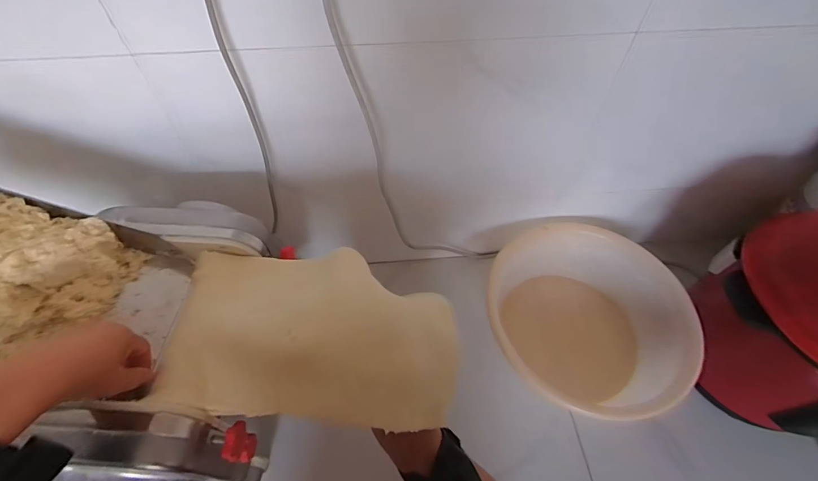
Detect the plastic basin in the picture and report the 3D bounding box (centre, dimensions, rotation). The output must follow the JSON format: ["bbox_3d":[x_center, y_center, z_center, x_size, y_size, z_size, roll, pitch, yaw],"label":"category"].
[{"bbox_3d":[0.303,0.137,0.715,0.322,0.146,0.317,1,54,-1],"label":"plastic basin"}]

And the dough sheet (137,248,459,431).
[{"bbox_3d":[-0.103,0.087,0.394,0.293,0.041,0.166,-3,67,14],"label":"dough sheet"}]

